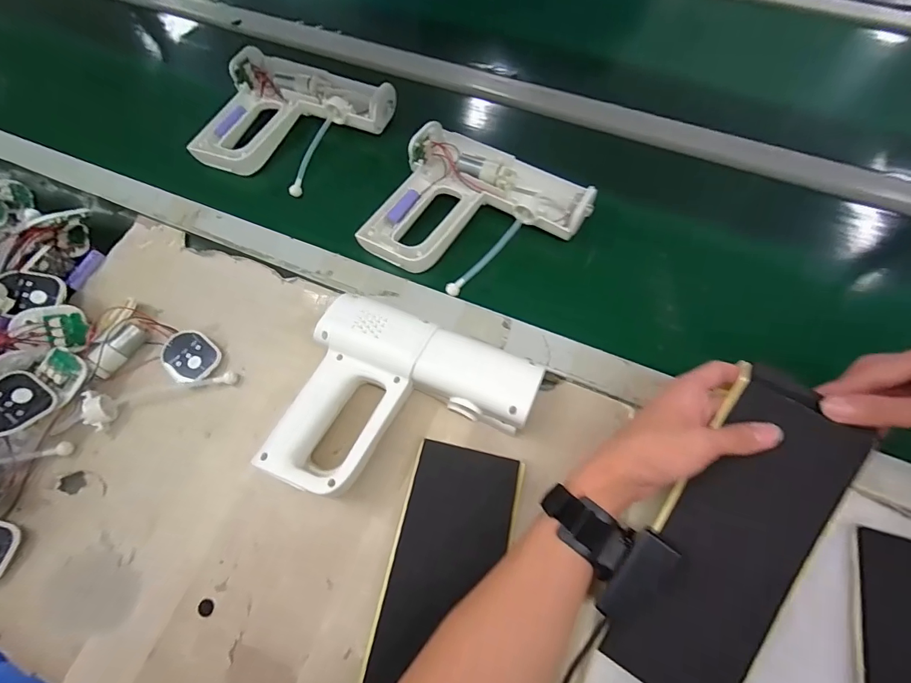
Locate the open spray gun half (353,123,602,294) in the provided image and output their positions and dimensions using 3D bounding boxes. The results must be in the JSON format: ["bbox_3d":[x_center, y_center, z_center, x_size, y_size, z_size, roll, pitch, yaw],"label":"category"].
[{"bbox_3d":[0.023,-0.140,0.490,0.212,0.039,0.177,25,71,13],"label":"open spray gun half"}]

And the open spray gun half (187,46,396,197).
[{"bbox_3d":[-0.210,-0.289,0.569,0.219,0.038,0.195,17,69,10],"label":"open spray gun half"}]

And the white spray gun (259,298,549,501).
[{"bbox_3d":[-0.045,0.067,0.391,0.195,0.059,0.172,21,70,11],"label":"white spray gun"}]

